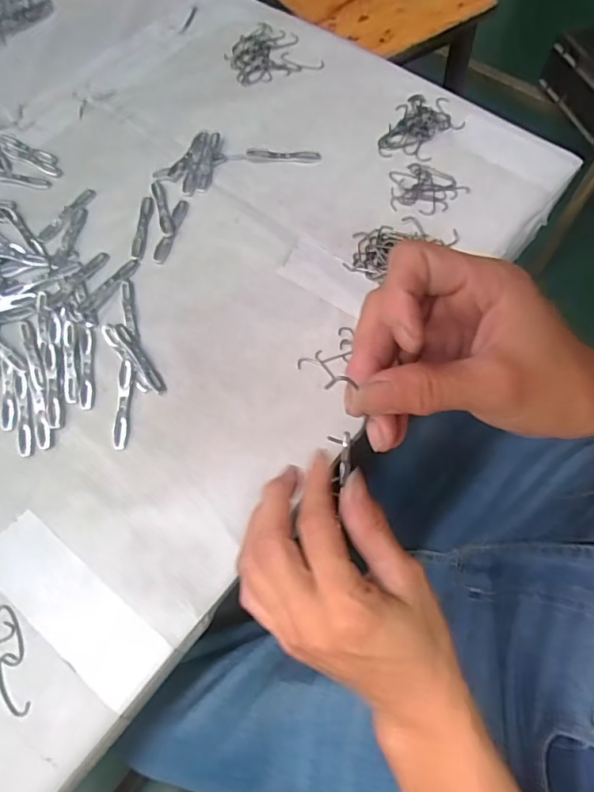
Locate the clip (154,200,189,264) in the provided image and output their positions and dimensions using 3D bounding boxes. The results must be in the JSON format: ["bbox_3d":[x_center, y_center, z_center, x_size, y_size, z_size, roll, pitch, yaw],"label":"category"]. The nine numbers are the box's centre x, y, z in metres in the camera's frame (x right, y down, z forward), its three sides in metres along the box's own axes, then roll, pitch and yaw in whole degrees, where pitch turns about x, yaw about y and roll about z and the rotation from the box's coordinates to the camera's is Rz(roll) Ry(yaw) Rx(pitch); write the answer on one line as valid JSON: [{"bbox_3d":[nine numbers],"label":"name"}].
[{"bbox_3d":[-0.110,-0.144,0.450,0.012,0.004,0.068,13,67,6],"label":"clip"}]

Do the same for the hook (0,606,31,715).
[{"bbox_3d":[-0.176,0.161,0.315,0.018,0.004,0.063,-17,67,-7],"label":"hook"}]

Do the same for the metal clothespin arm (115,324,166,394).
[{"bbox_3d":[-0.122,-0.029,0.397,0.011,0.004,0.070,-31,70,-13],"label":"metal clothespin arm"}]

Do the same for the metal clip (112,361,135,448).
[{"bbox_3d":[-0.129,0.005,0.383,0.011,0.004,0.069,-2,66,-1],"label":"metal clip"}]

